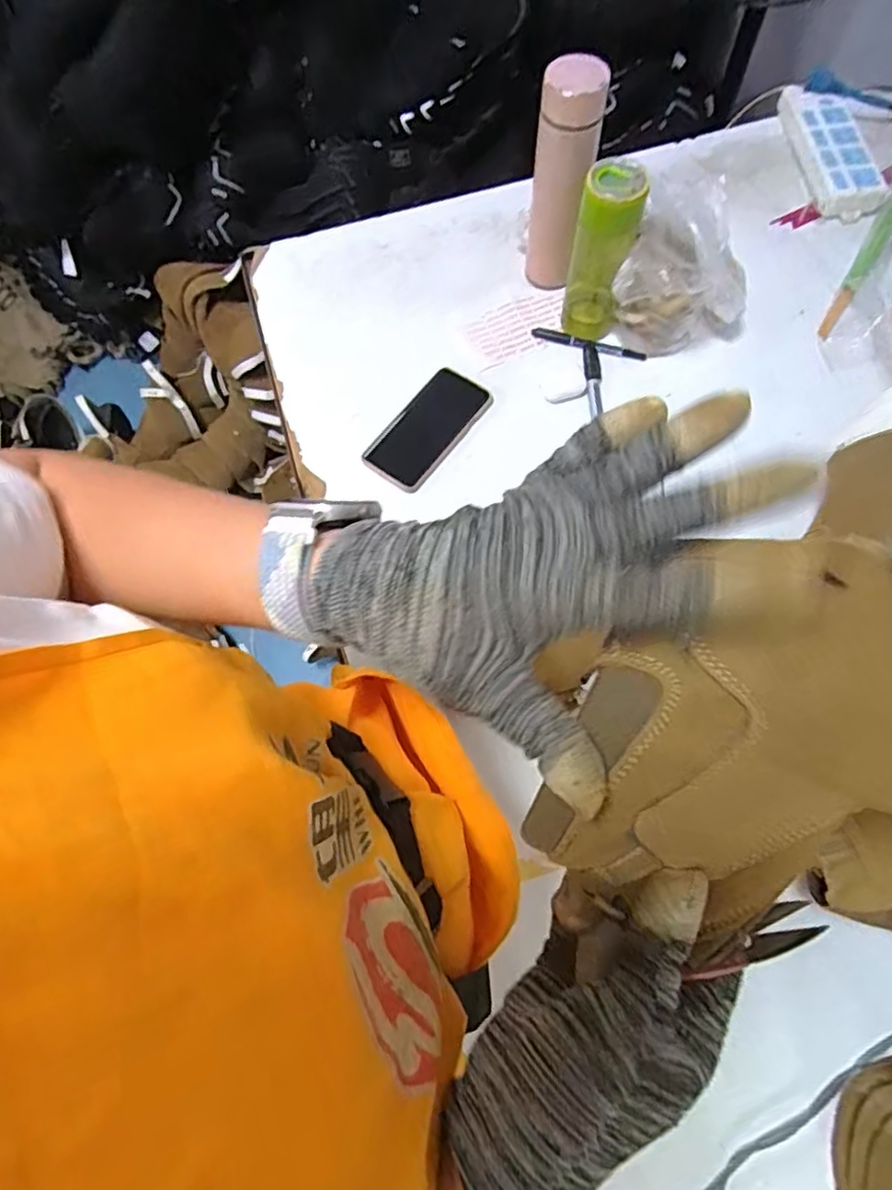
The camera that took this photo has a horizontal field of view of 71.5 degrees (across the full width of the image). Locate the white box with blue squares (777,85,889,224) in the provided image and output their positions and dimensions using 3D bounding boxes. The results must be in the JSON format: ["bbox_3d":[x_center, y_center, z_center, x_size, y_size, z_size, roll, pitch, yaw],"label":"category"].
[{"bbox_3d":[0.530,-0.616,0.854,0.099,0.025,0.244,0,68,2],"label":"white box with blue squares"}]

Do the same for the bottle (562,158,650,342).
[{"bbox_3d":[0.175,-0.384,0.695,0.064,0.187,0.062,11,69,7],"label":"bottle"}]

